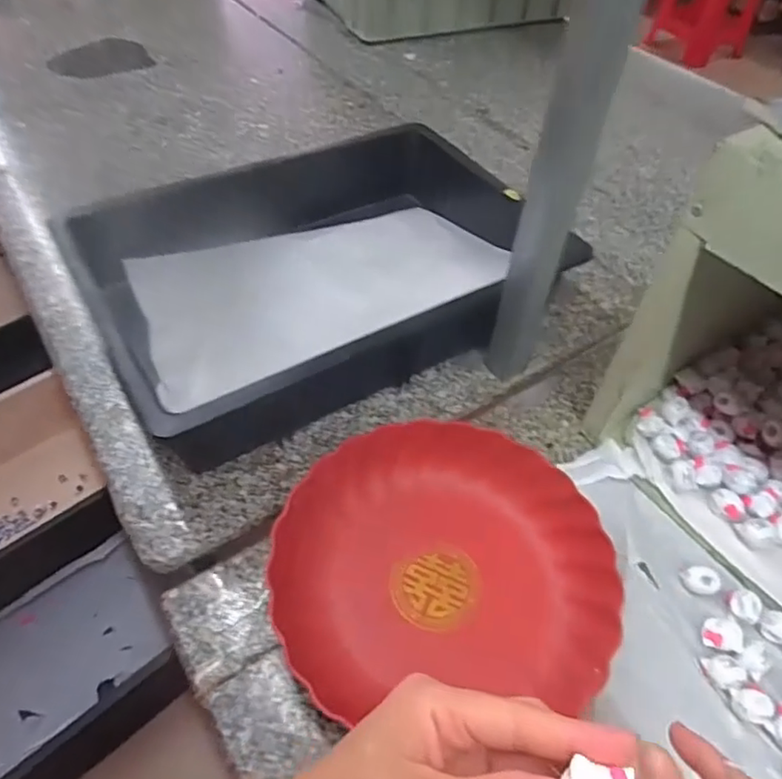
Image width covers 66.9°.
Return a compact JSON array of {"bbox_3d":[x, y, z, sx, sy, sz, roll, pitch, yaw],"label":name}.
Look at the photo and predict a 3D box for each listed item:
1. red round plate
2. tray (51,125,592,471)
[{"bbox_3d":[0.037,0.126,0.447,0.250,0.036,0.220,-3,50,-6],"label":"red round plate"},{"bbox_3d":[-0.071,-0.117,0.617,0.426,0.092,0.285,-24,55,-22],"label":"tray"}]

